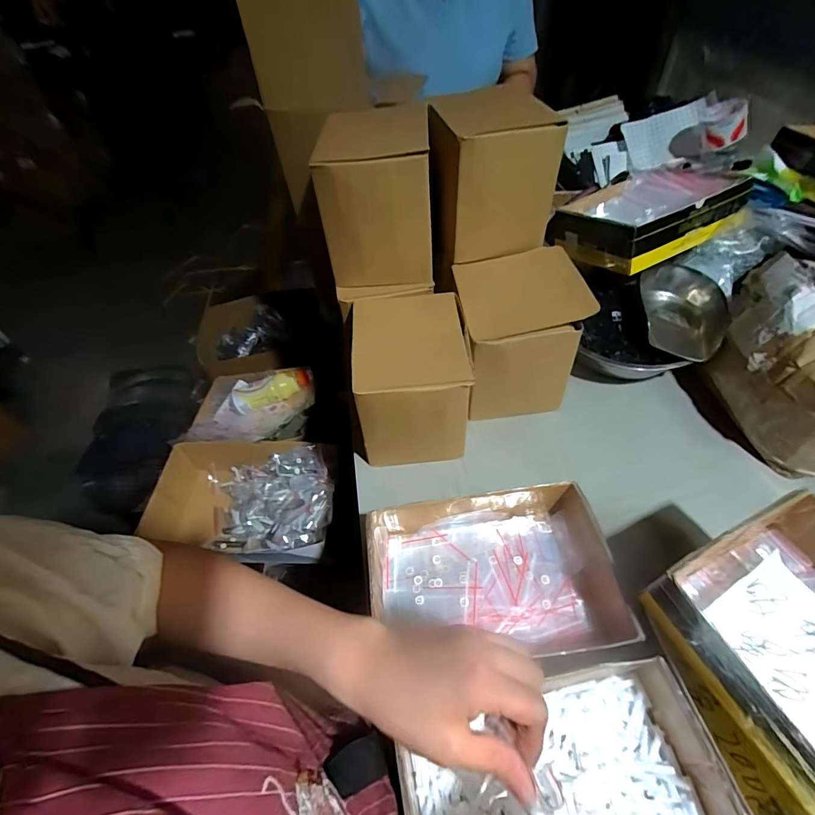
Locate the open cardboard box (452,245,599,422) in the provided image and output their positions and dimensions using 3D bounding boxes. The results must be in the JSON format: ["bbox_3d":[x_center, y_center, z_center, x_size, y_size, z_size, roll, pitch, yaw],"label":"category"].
[{"bbox_3d":[0.158,-0.107,0.635,0.162,0.177,0.177,-5,51,2],"label":"open cardboard box"}]

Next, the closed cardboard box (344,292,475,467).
[{"bbox_3d":[0.006,-0.035,0.600,0.150,0.169,0.174,-7,51,0],"label":"closed cardboard box"}]

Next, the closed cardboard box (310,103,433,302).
[{"bbox_3d":[-0.045,-0.293,0.609,0.146,0.185,0.211,-5,51,2],"label":"closed cardboard box"}]

